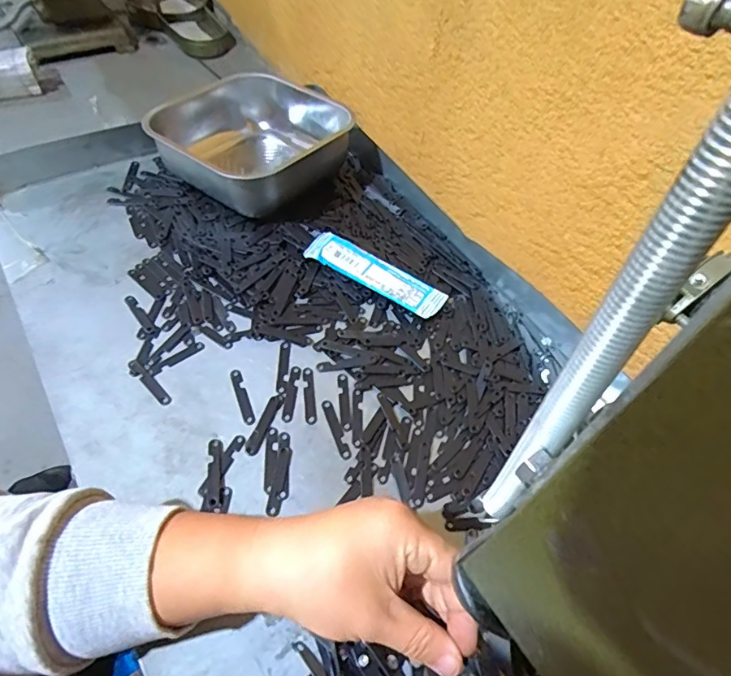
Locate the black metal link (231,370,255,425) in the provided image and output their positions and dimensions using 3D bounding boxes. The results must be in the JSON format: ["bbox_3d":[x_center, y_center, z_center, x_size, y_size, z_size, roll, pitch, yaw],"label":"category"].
[{"bbox_3d":[-0.099,0.046,0.406,0.009,0.004,0.052,-17,57,-15],"label":"black metal link"}]

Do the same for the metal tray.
[{"bbox_3d":[-0.120,-0.215,0.553,0.178,0.066,0.172,38,60,21],"label":"metal tray"}]

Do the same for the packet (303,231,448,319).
[{"bbox_3d":[0.009,-0.063,0.480,0.137,0.012,0.041,31,58,18],"label":"packet"}]

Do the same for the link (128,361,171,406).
[{"bbox_3d":[-0.176,0.035,0.411,0.054,0.004,0.010,39,61,22],"label":"link"}]

